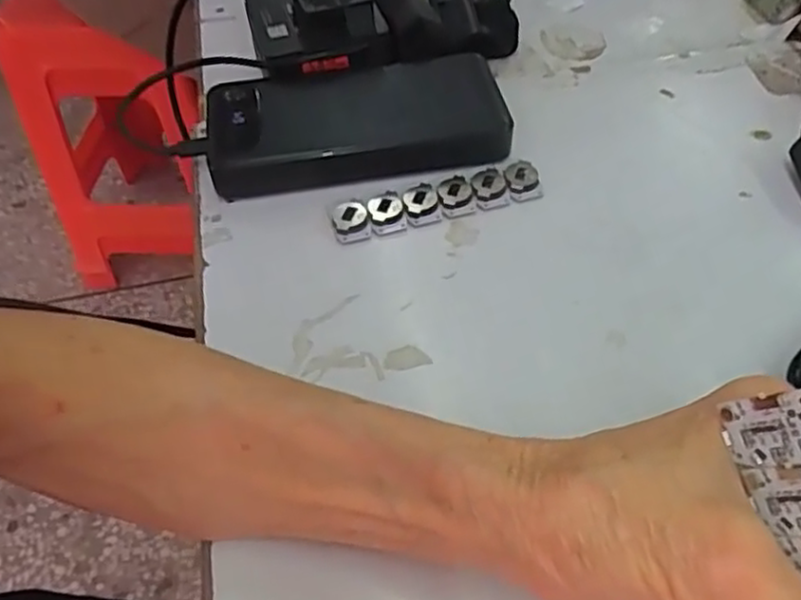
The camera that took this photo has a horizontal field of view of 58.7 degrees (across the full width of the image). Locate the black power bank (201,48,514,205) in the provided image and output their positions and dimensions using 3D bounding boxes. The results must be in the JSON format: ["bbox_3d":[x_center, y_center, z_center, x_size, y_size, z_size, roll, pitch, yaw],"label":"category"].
[{"bbox_3d":[-0.023,-0.095,0.379,0.151,0.028,0.068,-8,51,-5],"label":"black power bank"}]

